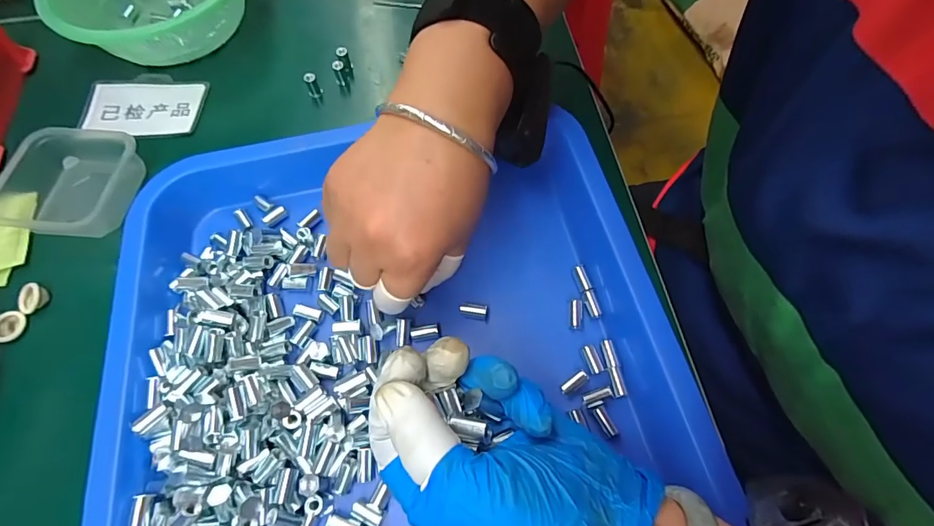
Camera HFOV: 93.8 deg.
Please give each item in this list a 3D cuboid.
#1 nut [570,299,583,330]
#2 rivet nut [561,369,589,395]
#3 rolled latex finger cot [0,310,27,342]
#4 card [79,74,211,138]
[{"bbox_3d":[0.067,0.030,0.266,0.009,0.010,0.016,4,63,3],"label":"nut"},{"bbox_3d":[0.061,0.067,0.247,0.019,0.004,0.007,-34,67,-13],"label":"rivet nut"},{"bbox_3d":[-0.292,0.041,0.279,0.020,0.007,0.020,0,63,1],"label":"rolled latex finger cot"},{"bbox_3d":[-0.266,-0.129,0.358,0.095,0.005,0.065,-3,66,0],"label":"card"}]

